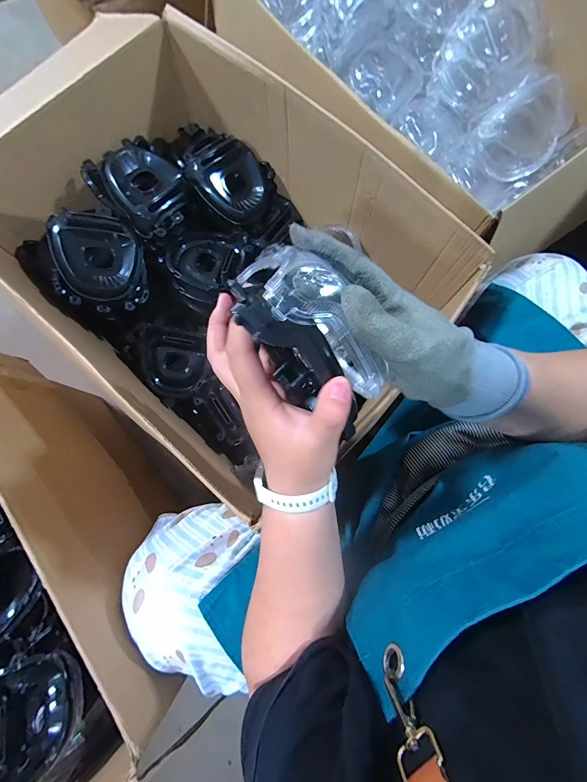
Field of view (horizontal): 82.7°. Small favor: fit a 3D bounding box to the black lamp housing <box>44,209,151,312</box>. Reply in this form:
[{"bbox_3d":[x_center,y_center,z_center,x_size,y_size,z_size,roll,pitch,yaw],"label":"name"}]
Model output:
[{"bbox_3d":[-0.330,-0.218,0.568,0.144,0.075,0.162,1,94,-34],"label":"black lamp housing"}]

